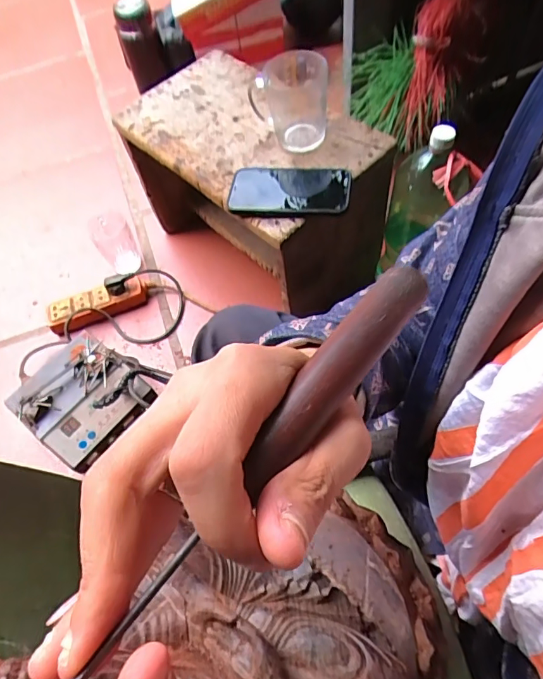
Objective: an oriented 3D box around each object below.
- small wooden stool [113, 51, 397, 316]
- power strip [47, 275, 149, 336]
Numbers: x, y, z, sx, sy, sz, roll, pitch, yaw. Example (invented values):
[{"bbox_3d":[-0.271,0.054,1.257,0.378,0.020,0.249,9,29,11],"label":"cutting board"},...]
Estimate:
[{"bbox_3d":[-0.029,-0.248,0.811,0.237,0.291,0.388,-41,64,-17],"label":"small wooden stool"},{"bbox_3d":[-0.336,-0.065,0.910,0.193,0.057,0.054,-21,60,-6],"label":"power strip"}]

